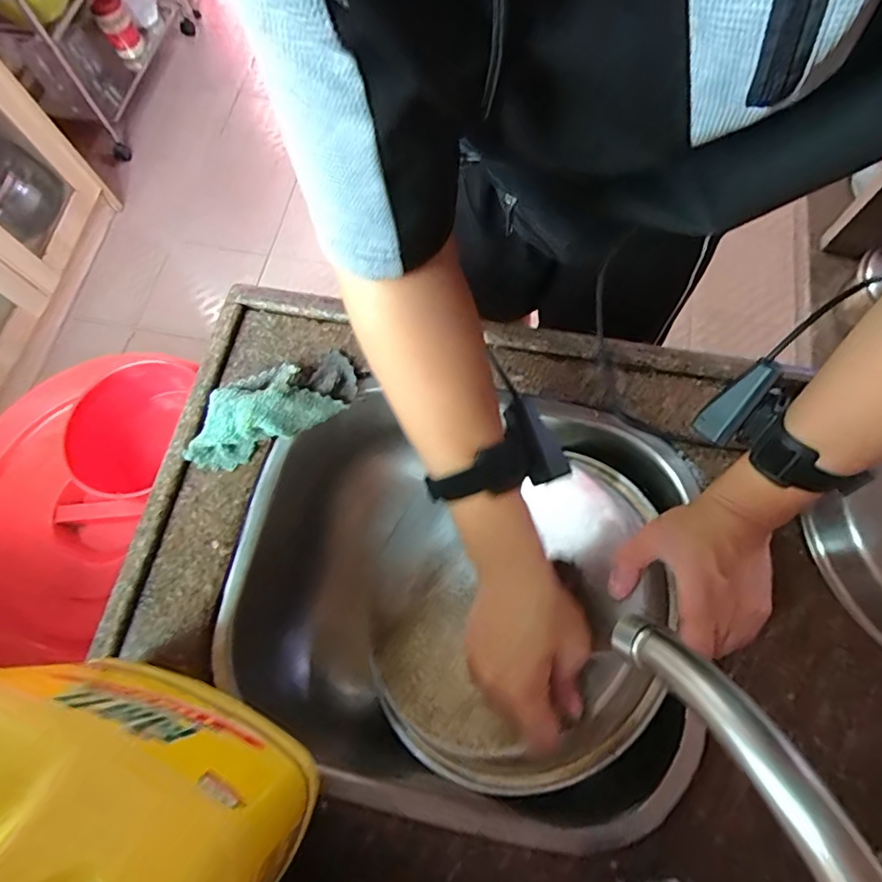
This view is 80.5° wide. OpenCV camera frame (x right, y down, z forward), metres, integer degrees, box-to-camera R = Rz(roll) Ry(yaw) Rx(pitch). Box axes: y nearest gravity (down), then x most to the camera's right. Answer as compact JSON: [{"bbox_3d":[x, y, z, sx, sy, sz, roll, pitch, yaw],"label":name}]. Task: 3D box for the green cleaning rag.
[{"bbox_3d":[-0.159,-0.033,0.477,0.165,0.037,0.067,-31,72,-8],"label":"green cleaning rag"}]

